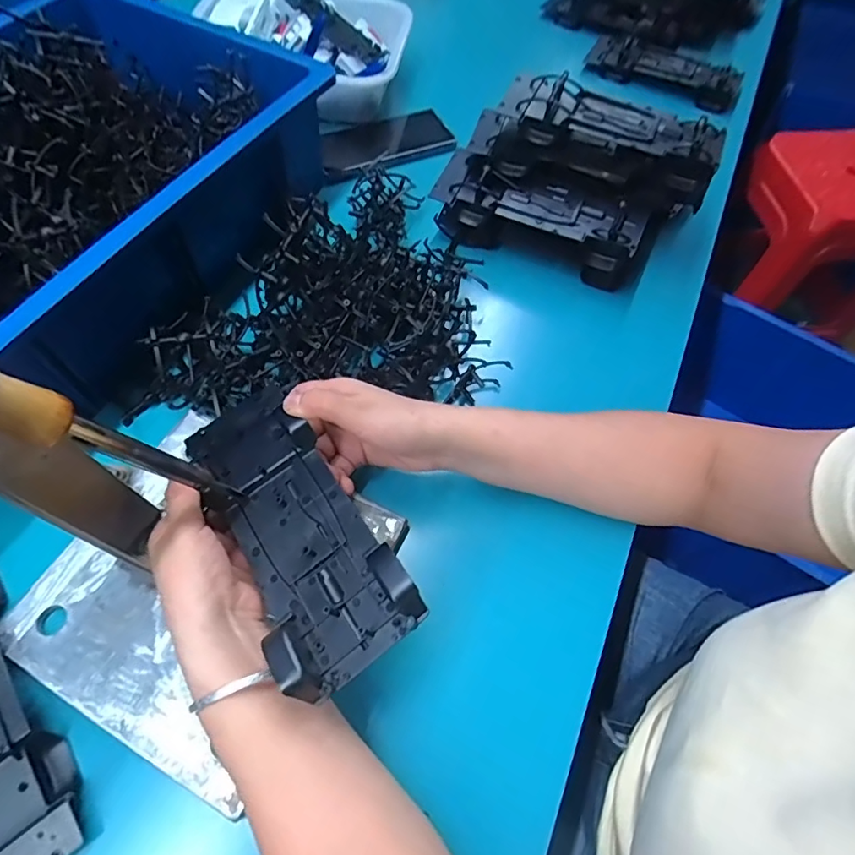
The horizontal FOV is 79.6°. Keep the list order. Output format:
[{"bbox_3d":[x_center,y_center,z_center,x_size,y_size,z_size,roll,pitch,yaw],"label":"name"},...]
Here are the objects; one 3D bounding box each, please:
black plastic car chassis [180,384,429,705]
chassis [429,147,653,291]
[{"bbox_3d":[-0.082,0.048,0.294,0.070,0.035,0.189,-29,56,-18],"label":"black plastic car chassis"},{"bbox_3d":[0.102,-0.201,0.489,0.196,0.069,0.070,20,62,7],"label":"chassis"}]

